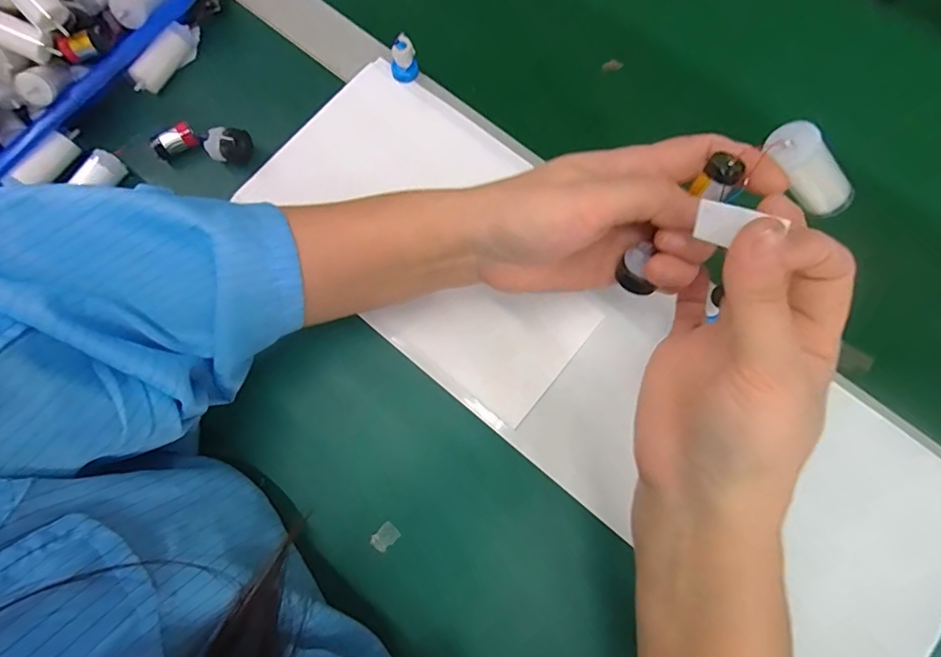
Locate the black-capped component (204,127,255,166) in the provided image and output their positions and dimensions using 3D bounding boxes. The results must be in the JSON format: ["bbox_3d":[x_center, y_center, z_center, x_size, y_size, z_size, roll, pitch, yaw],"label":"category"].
[{"bbox_3d":[-0.160,-0.121,0.334,0.028,0.017,0.018,7,77,2],"label":"black-capped component"}]

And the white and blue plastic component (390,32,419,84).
[{"bbox_3d":[-0.046,-0.185,0.347,0.018,0.025,0.015,-14,77,-3],"label":"white and blue plastic component"}]

